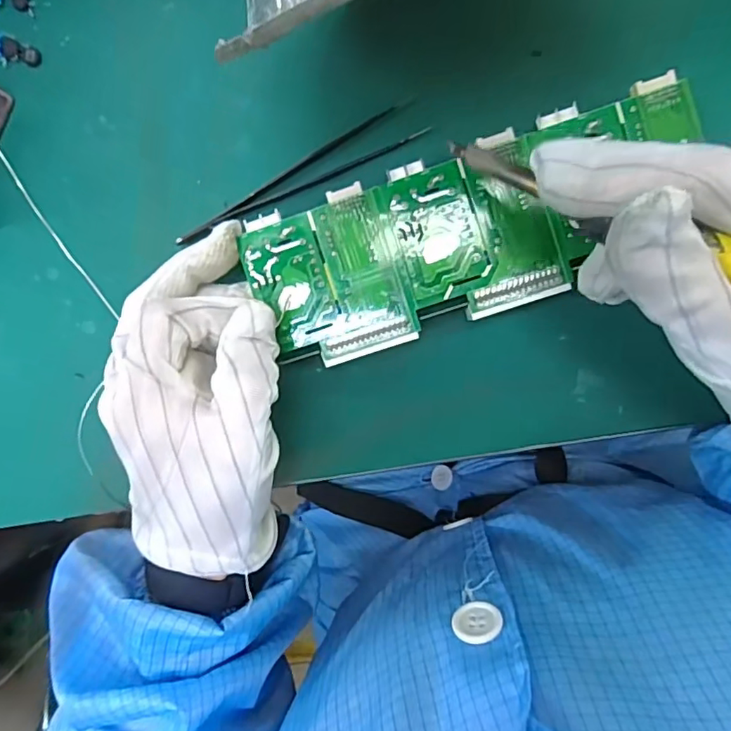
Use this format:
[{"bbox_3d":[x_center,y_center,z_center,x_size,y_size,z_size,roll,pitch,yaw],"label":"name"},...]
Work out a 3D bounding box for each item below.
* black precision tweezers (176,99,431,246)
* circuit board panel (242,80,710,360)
[{"bbox_3d":[-0.032,-0.091,0.258,0.126,0.014,0.017,-24,95,6],"label":"black precision tweezers"},{"bbox_3d":[0.048,-0.062,0.246,0.198,0.015,0.077,-22,99,6],"label":"circuit board panel"}]

